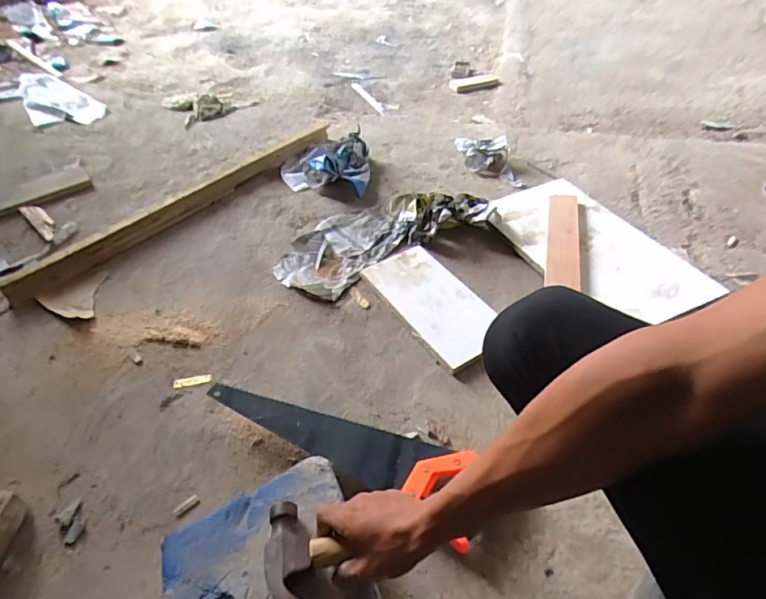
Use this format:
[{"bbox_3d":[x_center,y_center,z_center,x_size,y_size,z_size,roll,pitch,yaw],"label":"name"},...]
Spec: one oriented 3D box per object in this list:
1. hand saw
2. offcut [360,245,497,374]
[{"bbox_3d":[-0.062,0.180,0.690,0.372,0.047,0.110,22,53,22],"label":"hand saw"},{"bbox_3d":[0.089,0.005,0.872,0.139,0.022,0.273,-28,52,-20],"label":"offcut"}]

